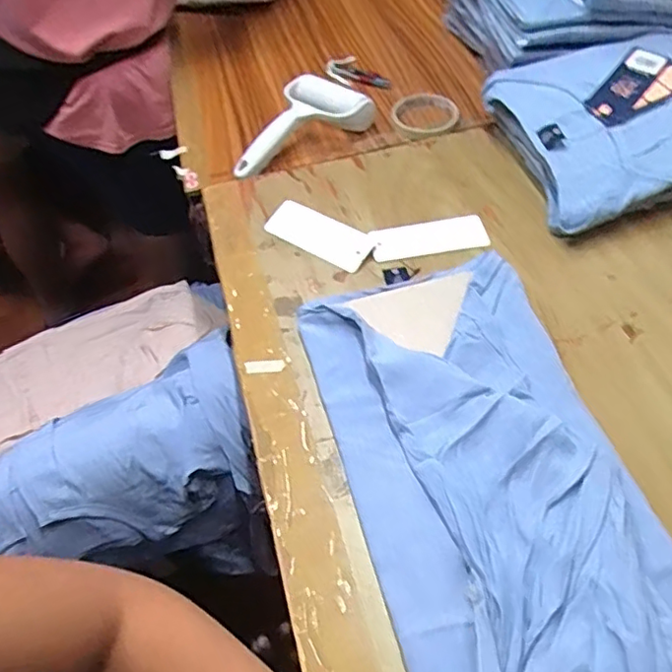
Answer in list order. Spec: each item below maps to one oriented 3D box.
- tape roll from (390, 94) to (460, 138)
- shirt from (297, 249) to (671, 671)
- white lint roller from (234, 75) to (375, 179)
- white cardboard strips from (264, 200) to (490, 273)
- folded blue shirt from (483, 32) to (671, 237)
[{"bbox_3d":[0.111,-0.279,0.735,0.075,0.014,0.074,-2,53,3],"label":"tape roll"},{"bbox_3d":[0.128,0.145,0.405,0.208,0.032,0.487,-12,52,-5],"label":"shirt"},{"bbox_3d":[-0.037,-0.249,0.701,0.118,0.051,0.169,18,56,17],"label":"white lint roller"},{"bbox_3d":[0.040,-0.101,0.612,0.224,0.011,0.078,5,60,5],"label":"white cardboard strips"},{"bbox_3d":[0.324,-0.224,0.639,0.257,0.079,0.212,-12,53,-5],"label":"folded blue shirt"}]

